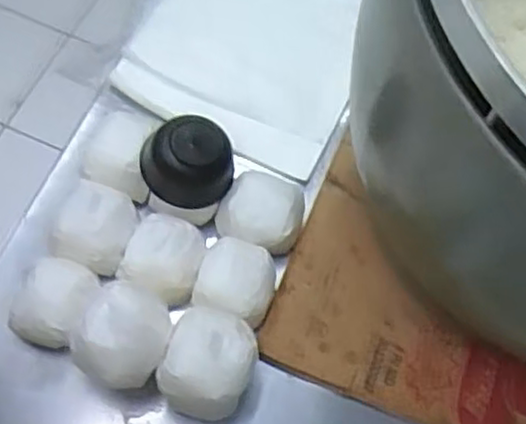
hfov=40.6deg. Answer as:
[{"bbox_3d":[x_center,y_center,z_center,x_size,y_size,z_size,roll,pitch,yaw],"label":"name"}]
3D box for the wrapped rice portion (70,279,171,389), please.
[{"bbox_3d":[-0.117,0.105,0.604,0.078,0.056,0.077,1,66,-3],"label":"wrapped rice portion"}]

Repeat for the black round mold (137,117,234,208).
[{"bbox_3d":[-0.071,-0.049,0.687,0.080,0.050,0.079,1,66,-3],"label":"black round mold"}]

